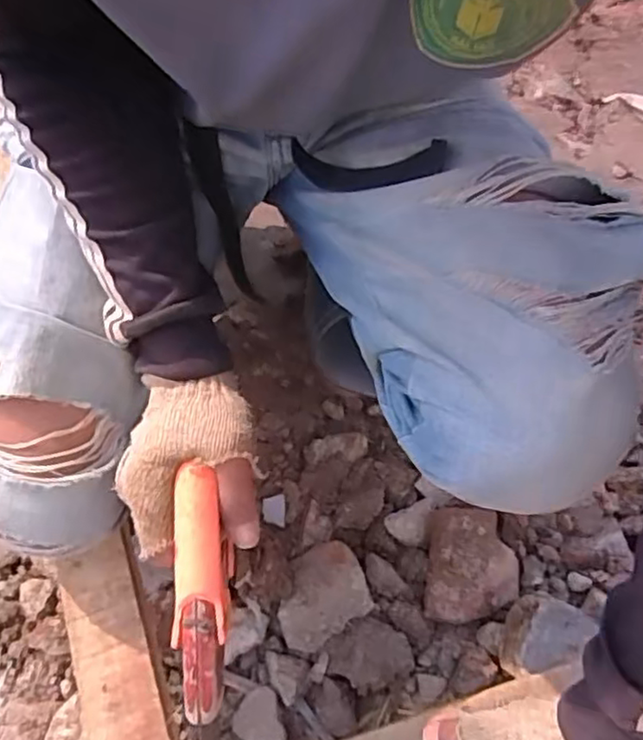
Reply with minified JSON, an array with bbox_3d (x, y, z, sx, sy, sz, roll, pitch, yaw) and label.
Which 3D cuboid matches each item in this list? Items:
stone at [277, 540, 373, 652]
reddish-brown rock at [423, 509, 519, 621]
[{"bbox_3d":[-0.003,0.200,0.588,0.088,0.019,0.071,-30,67,-15],"label":"stone"},{"bbox_3d":[0.138,0.174,0.591,0.083,0.034,0.099,5,63,1],"label":"reddish-brown rock"}]

